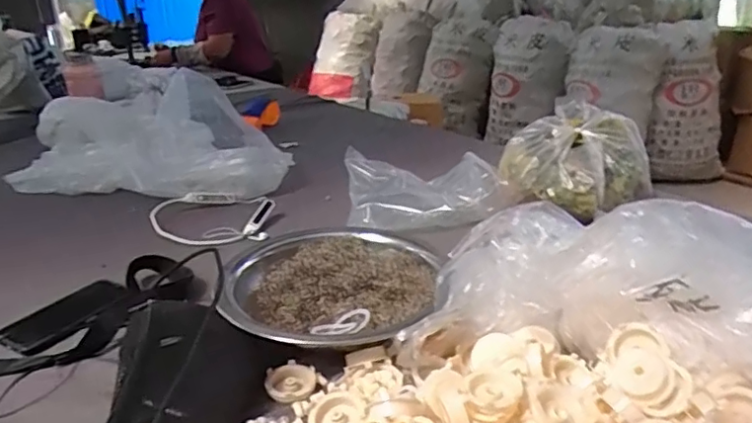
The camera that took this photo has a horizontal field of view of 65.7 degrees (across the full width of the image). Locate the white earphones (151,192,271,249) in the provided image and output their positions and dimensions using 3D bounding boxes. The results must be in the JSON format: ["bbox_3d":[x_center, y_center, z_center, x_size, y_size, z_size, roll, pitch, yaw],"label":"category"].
[{"bbox_3d":[-0.300,0.005,1.075,0.219,0.028,0.199,-3,22,-8],"label":"white earphones"}]

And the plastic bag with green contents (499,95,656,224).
[{"bbox_3d":[0.350,-0.102,1.061,0.218,0.137,0.245,-18,28,-37],"label":"plastic bag with green contents"}]

